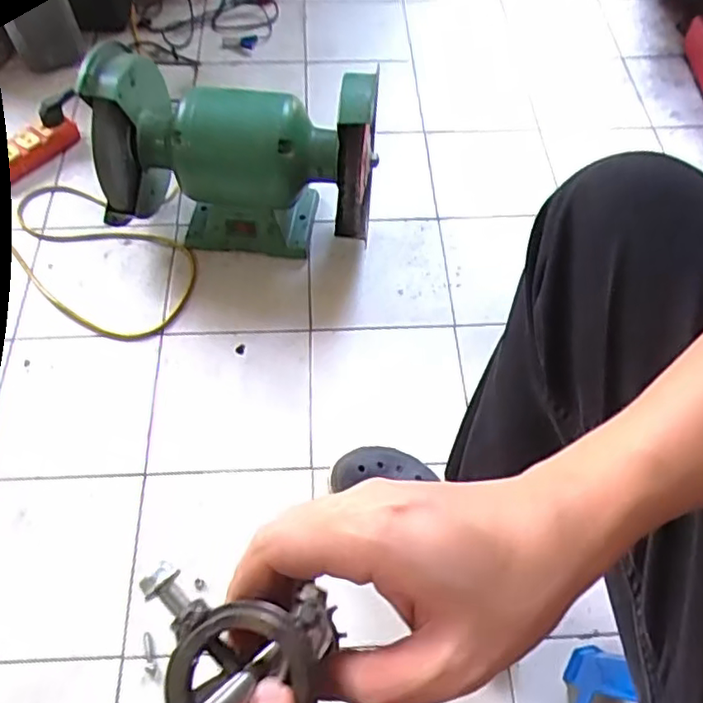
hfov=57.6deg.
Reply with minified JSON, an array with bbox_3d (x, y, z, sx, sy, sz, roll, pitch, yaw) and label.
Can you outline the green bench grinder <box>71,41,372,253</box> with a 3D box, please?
[{"bbox_3d":[-0.148,-0.251,0.862,0.348,0.233,0.162,6,59,3],"label":"green bench grinder"}]

